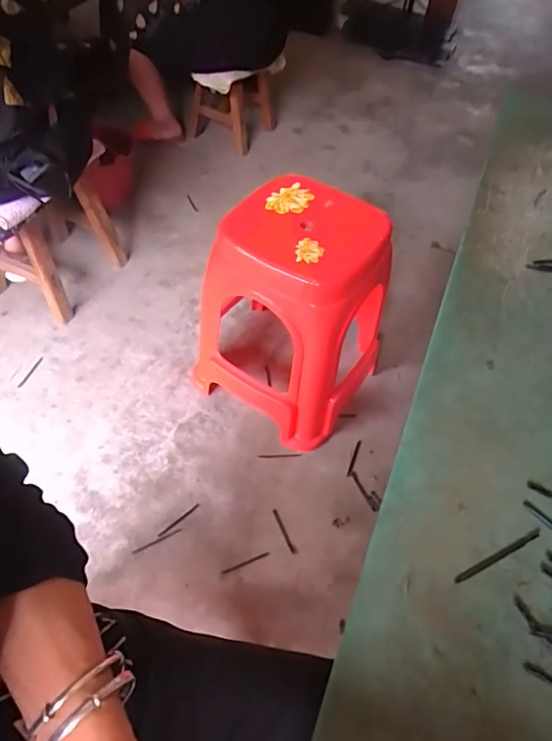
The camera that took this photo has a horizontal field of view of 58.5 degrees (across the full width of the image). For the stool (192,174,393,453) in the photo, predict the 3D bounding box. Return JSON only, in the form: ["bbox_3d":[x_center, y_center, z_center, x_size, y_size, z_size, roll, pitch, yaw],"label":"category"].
[{"bbox_3d":[0.046,-0.113,1.115,0.356,0.495,0.324,33,57,18],"label":"stool"}]

